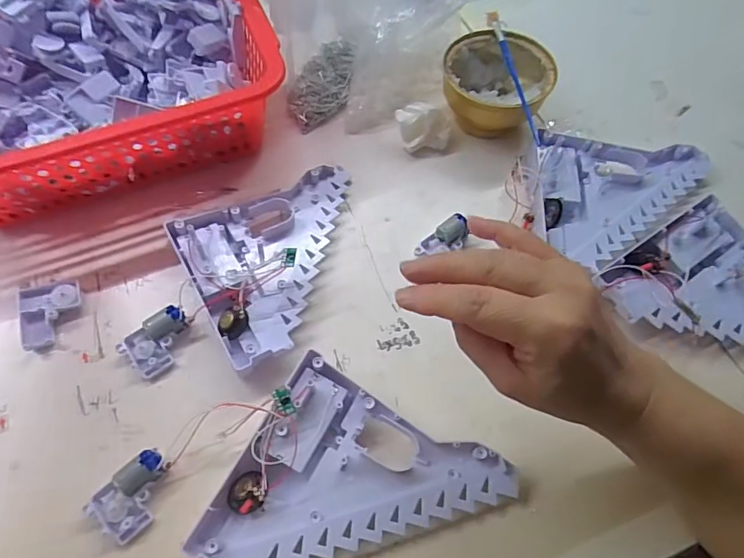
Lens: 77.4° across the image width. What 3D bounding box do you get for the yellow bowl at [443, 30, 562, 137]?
[{"bbox_3d":[0.114,-0.178,0.434,0.095,0.052,0.093,1,65,-2],"label":"yellow bowl"}]

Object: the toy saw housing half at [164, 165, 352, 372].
[{"bbox_3d":[-0.064,-0.017,0.368,0.149,0.031,0.130,-29,70,-15],"label":"toy saw housing half"}]

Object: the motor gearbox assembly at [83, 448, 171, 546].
[{"bbox_3d":[-0.147,0.135,0.289,0.051,0.021,0.034,-41,73,-18],"label":"motor gearbox assembly"}]

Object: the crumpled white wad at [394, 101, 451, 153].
[{"bbox_3d":[0.048,-0.140,0.428,0.049,0.032,0.034,-5,65,-5],"label":"crumpled white wad"}]

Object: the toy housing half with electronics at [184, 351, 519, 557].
[{"bbox_3d":[-0.009,0.137,0.283,0.150,0.022,0.134,29,67,11],"label":"toy housing half with electronics"}]

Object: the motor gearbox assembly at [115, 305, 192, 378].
[{"bbox_3d":[-0.154,0.046,0.337,0.050,0.021,0.033,-35,71,-17],"label":"motor gearbox assembly"}]

